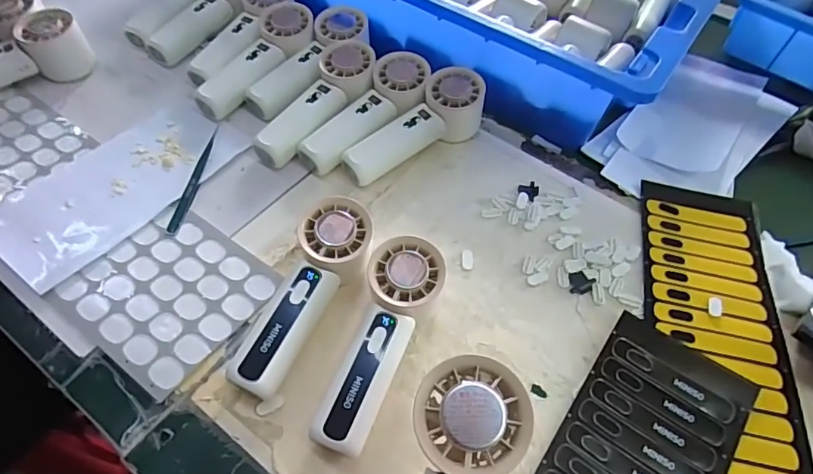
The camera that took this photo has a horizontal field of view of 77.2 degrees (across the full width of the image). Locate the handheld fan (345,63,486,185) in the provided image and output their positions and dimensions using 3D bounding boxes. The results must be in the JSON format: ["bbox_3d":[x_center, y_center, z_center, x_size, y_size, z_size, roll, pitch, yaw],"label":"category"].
[{"bbox_3d":[0.010,-0.104,0.488,0.151,0.047,0.053,-37,64,-26],"label":"handheld fan"}]

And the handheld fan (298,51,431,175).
[{"bbox_3d":[-0.033,-0.119,0.498,0.062,0.044,0.151,32,59,18],"label":"handheld fan"}]

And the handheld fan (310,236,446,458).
[{"bbox_3d":[-0.016,0.077,0.369,0.058,0.055,0.156,15,55,7],"label":"handheld fan"}]

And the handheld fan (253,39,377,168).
[{"bbox_3d":[-0.082,-0.131,0.506,0.062,0.047,0.154,25,57,14],"label":"handheld fan"}]

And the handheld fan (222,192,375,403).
[{"bbox_3d":[-0.072,0.047,0.387,0.056,0.055,0.155,17,55,9],"label":"handheld fan"}]

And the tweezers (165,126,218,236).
[{"bbox_3d":[-0.195,-0.057,0.471,0.012,0.007,0.125,6,54,1],"label":"tweezers"}]

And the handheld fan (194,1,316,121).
[{"bbox_3d":[-0.152,-0.185,0.539,0.065,0.047,0.158,21,56,12],"label":"handheld fan"}]

